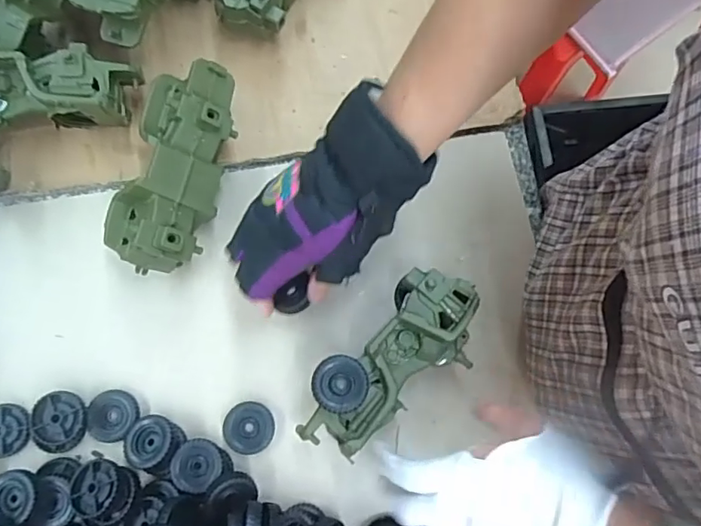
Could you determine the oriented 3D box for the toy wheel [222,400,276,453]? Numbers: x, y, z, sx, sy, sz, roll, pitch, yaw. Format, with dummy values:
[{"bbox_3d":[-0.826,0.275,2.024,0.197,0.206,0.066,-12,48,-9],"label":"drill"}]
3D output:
[{"bbox_3d":[-0.090,0.147,0.478,0.043,0.019,0.042,1,78,-3],"label":"toy wheel"}]

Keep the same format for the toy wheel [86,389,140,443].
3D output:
[{"bbox_3d":[-0.209,0.136,0.477,0.043,0.016,0.044,1,78,-3],"label":"toy wheel"}]

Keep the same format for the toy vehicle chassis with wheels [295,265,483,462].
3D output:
[{"bbox_3d":[0.035,0.087,0.463,0.080,0.075,0.178,43,79,6],"label":"toy vehicle chassis with wheels"}]

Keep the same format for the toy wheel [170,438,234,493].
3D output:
[{"bbox_3d":[-0.130,0.172,0.456,0.042,0.022,0.041,-39,83,-11],"label":"toy wheel"}]

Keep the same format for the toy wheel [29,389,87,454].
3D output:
[{"bbox_3d":[-0.252,0.138,0.463,0.042,0.017,0.052,5,80,-15],"label":"toy wheel"}]

